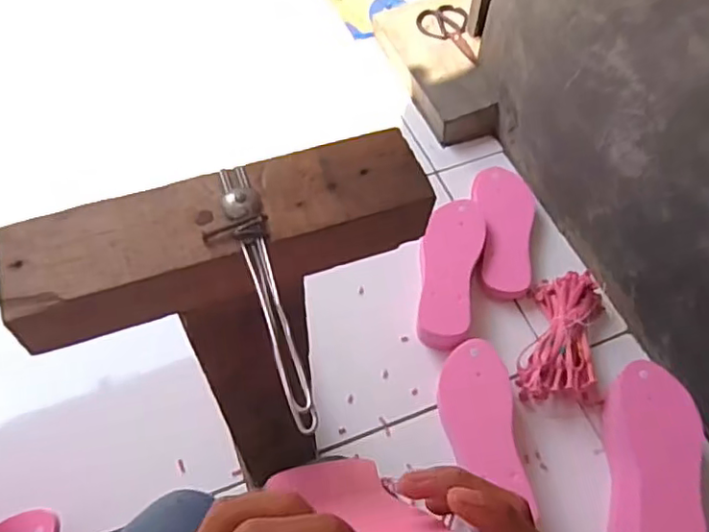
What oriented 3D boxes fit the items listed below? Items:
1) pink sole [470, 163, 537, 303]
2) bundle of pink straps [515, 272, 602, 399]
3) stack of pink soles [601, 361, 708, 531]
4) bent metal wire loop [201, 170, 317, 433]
[{"bbox_3d":[0.256,-0.066,0.991,0.103,0.033,0.254,2,57,0],"label":"pink sole"},{"bbox_3d":[0.310,0.102,0.875,0.106,0.066,0.210,15,58,8],"label":"bundle of pink straps"},{"bbox_3d":[0.370,0.257,0.748,0.094,0.108,0.252,10,57,5],"label":"stack of pink soles"},{"bbox_3d":[-0.048,0.008,0.271,0.029,0.008,0.147,-12,58,-9],"label":"bent metal wire loop"}]

